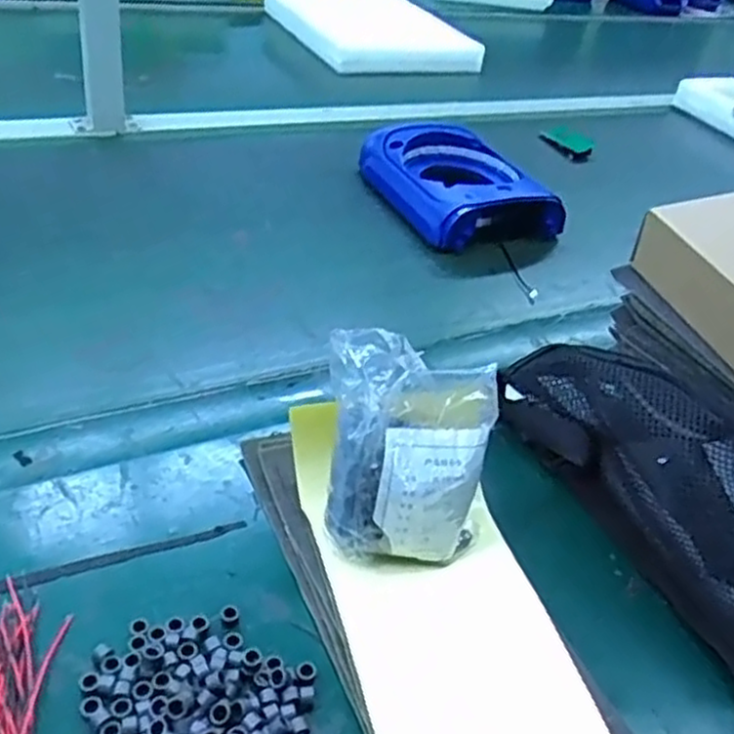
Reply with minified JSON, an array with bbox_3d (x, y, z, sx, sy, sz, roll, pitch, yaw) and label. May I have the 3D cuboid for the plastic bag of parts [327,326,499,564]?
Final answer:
[{"bbox_3d":[0.023,0.057,0.452,0.097,0.136,0.061,8,37,1],"label":"plastic bag of parts"}]

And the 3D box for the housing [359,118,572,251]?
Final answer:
[{"bbox_3d":[0.103,-0.224,0.914,0.166,0.059,0.241,-12,41,-24],"label":"housing"}]

